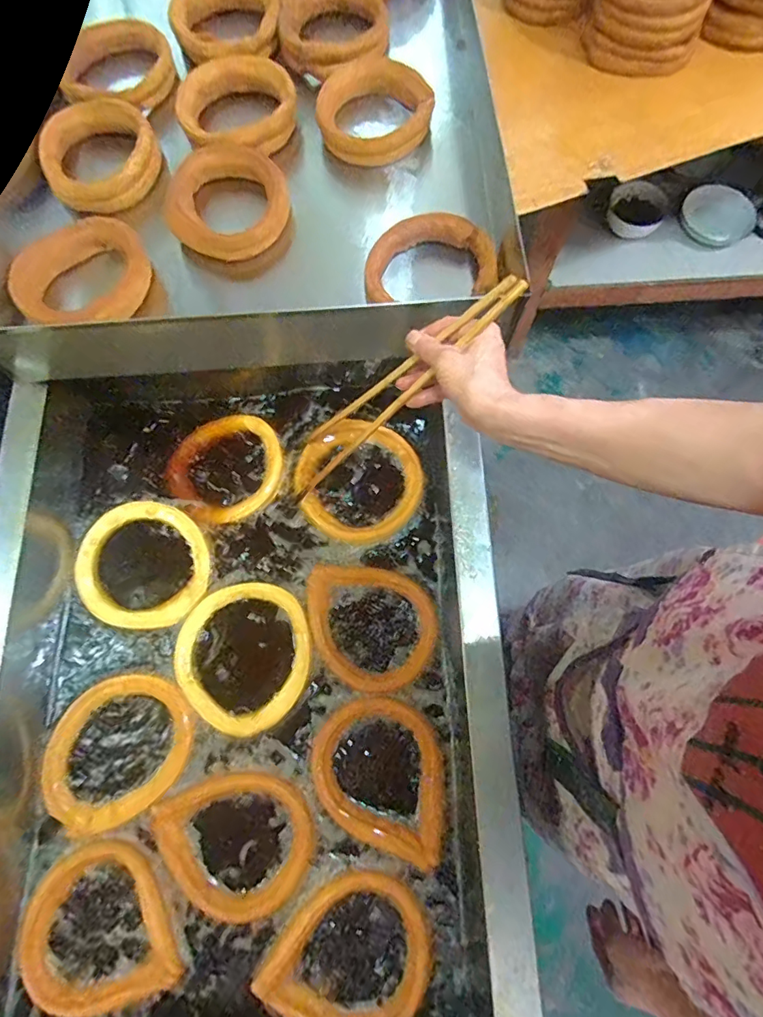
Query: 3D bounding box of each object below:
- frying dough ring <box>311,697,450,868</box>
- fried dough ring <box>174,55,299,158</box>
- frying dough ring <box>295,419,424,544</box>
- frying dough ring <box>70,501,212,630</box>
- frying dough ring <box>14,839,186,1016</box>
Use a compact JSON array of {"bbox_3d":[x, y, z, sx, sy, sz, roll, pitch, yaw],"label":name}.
[{"bbox_3d":[0.003,0.290,0.549,0.162,0.018,0.140,19,75,7],"label":"frying dough ring"},{"bbox_3d":[-0.204,-0.567,0.703,0.164,0.039,0.152,0,74,1],"label":"fried dough ring"},{"bbox_3d":[-0.031,-0.037,0.646,0.164,0.016,0.155,0,74,1],"label":"frying dough ring"},{"bbox_3d":[-0.307,0.071,0.639,0.181,0.015,0.156,32,77,10],"label":"frying dough ring"},{"bbox_3d":[-0.300,0.442,0.518,0.148,0.014,0.155,0,74,1],"label":"frying dough ring"}]

